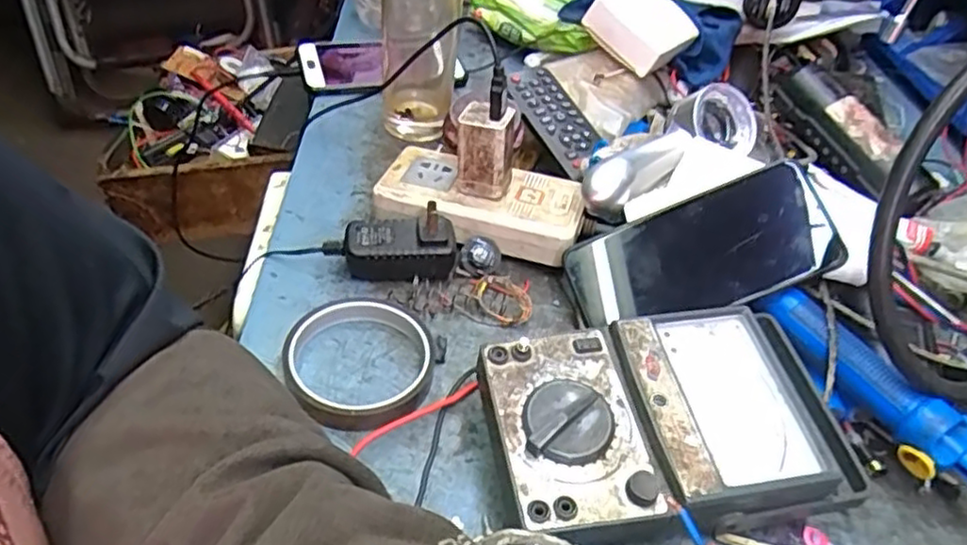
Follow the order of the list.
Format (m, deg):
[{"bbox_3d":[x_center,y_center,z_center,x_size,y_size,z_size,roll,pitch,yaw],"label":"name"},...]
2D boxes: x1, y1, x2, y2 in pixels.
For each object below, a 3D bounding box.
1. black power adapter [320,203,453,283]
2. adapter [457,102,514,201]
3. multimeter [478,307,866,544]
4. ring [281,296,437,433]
[{"bbox_3d":[-0.062,-0.020,0.470,0.086,0.042,0.050,4,39,-6],"label":"black power adapter"},{"bbox_3d":[0.001,-0.081,0.482,0.037,0.060,0.031,7,39,-1],"label":"adapter"},{"bbox_3d":[0.098,0.081,0.375,0.193,0.048,0.115,-3,42,-12],"label":"multimeter"},{"bbox_3d":[-0.072,0.052,0.409,0.085,0.021,0.099,3,40,-7],"label":"ring"}]

